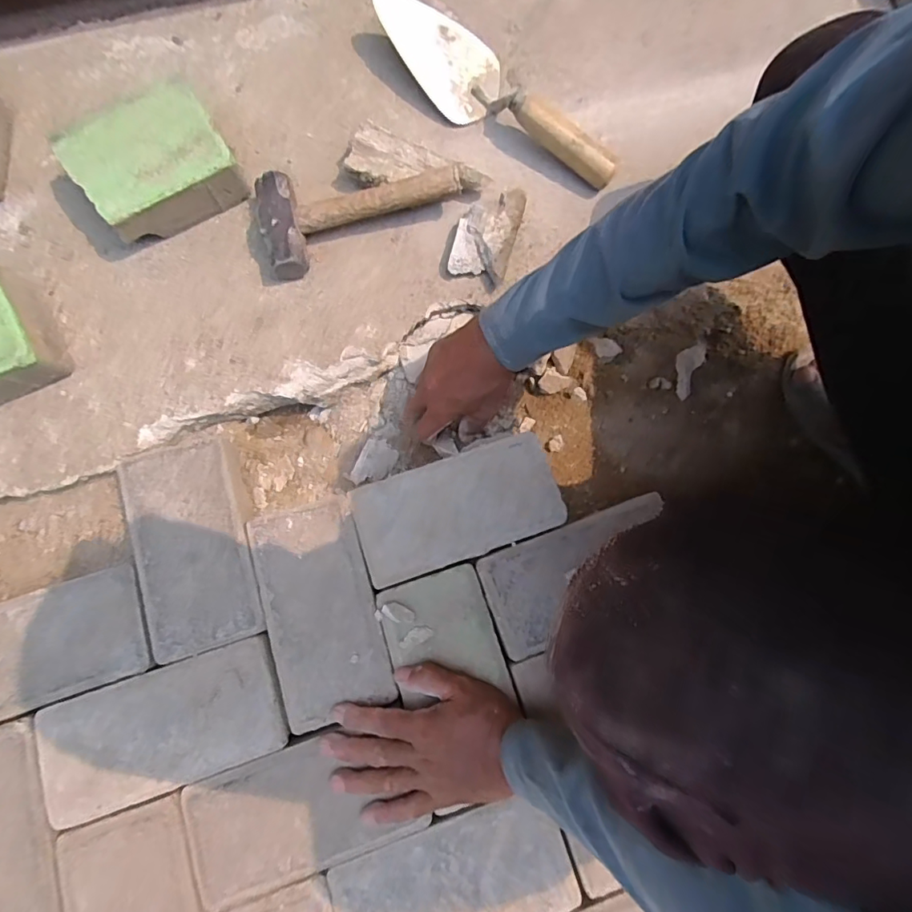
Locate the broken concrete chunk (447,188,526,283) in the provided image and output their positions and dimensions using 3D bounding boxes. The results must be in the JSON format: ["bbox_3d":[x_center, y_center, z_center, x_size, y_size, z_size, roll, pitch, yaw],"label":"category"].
[{"bbox_3d":[0.035,-0.245,0.544,0.063,0.030,0.101,15,79,2],"label":"broken concrete chunk"}]

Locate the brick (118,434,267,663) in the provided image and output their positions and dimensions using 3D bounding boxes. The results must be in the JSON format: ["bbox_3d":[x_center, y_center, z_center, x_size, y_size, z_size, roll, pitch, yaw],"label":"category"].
[{"bbox_3d":[-0.262,0.091,0.517,0.105,0.051,0.203,-18,80,-4],"label":"brick"}]

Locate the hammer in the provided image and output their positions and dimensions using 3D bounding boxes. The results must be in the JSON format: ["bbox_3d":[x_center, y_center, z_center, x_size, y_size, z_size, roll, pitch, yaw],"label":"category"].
[{"bbox_3d":[-0.097,-0.261,0.525,0.219,0.037,0.102,-14,78,-5],"label":"hammer"}]

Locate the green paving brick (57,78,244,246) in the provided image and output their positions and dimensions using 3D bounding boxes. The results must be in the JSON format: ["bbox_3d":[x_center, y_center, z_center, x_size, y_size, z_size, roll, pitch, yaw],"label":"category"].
[{"bbox_3d":[-0.299,-0.291,0.500,0.143,0.067,0.105,-32,81,-6],"label":"green paving brick"}]

